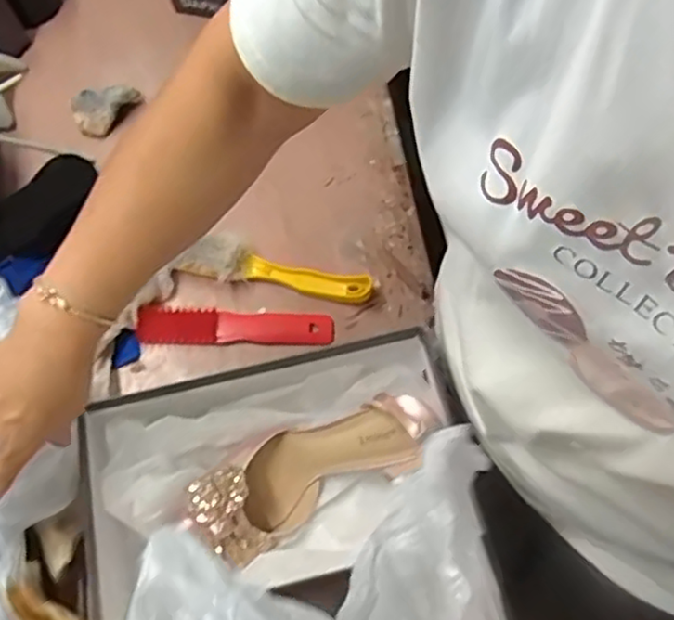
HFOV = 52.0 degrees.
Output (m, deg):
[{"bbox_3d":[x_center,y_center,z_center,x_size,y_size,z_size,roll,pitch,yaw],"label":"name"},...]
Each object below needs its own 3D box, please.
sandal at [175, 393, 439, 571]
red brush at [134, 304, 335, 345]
[{"bbox_3d":[-0.026,0.128,0.557,0.218,0.089,0.089,-27,66,5],"label":"sandal"},{"bbox_3d":[-0.100,0.016,0.680,0.188,0.012,0.037,2,65,2],"label":"red brush"}]

